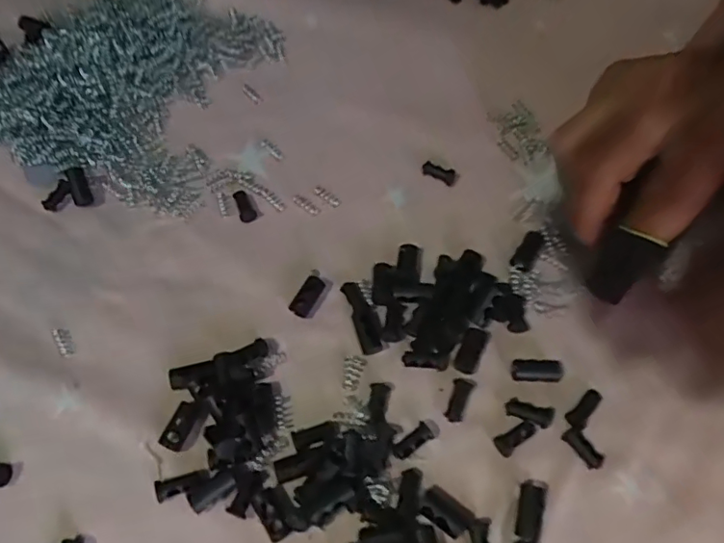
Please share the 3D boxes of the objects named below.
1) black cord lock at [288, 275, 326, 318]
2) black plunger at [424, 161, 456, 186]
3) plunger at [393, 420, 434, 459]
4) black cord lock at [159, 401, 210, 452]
[{"bbox_3d":[-0.024,0.011,0.244,0.009,0.005,0.019,28,66,15],"label":"black cord lock"},{"bbox_3d":[0.038,-0.049,0.273,0.018,0.009,0.006,30,67,16],"label":"black plunger"},{"bbox_3d":[0.020,0.067,0.215,0.017,0.006,0.007,-35,67,-16],"label":"plunger"},{"bbox_3d":[-0.071,0.062,0.219,0.012,0.005,0.020,24,65,13],"label":"black cord lock"}]

